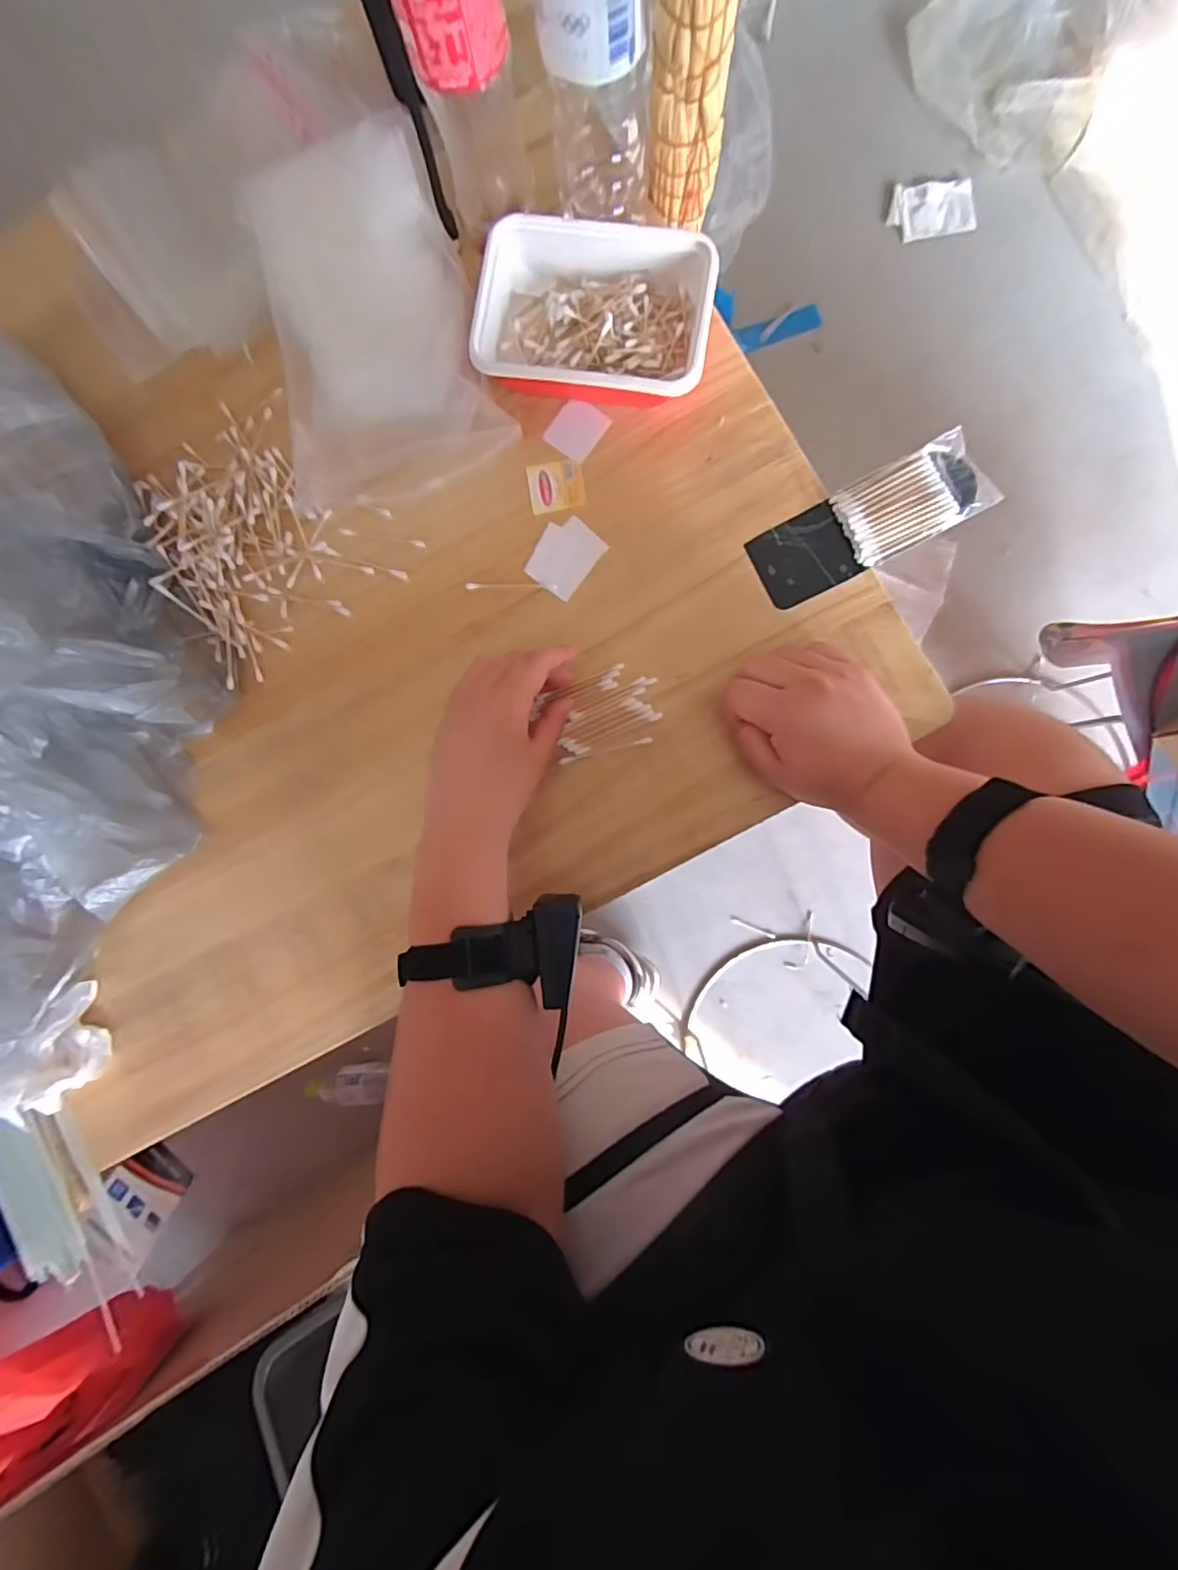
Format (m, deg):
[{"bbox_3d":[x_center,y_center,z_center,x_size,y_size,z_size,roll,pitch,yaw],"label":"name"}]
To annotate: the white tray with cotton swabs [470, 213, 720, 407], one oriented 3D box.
[{"bbox_3d":[0.006,-0.347,0.425,0.165,0.043,0.116,10,89,6],"label":"white tray with cotton swabs"}]

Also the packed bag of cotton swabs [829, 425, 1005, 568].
[{"bbox_3d":[0.232,-0.205,0.412,0.100,0.013,0.060,-27,85,4],"label":"packed bag of cotton swabs"}]

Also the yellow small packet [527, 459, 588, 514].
[{"bbox_3d":[-0.025,-0.236,0.453,0.043,0.004,0.039,-9,87,5],"label":"yellow small packet"}]

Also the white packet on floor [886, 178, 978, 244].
[{"bbox_3d":[0.533,-0.889,0.889,0.124,0.009,0.075,4,103,10],"label":"white packet on floor"}]

